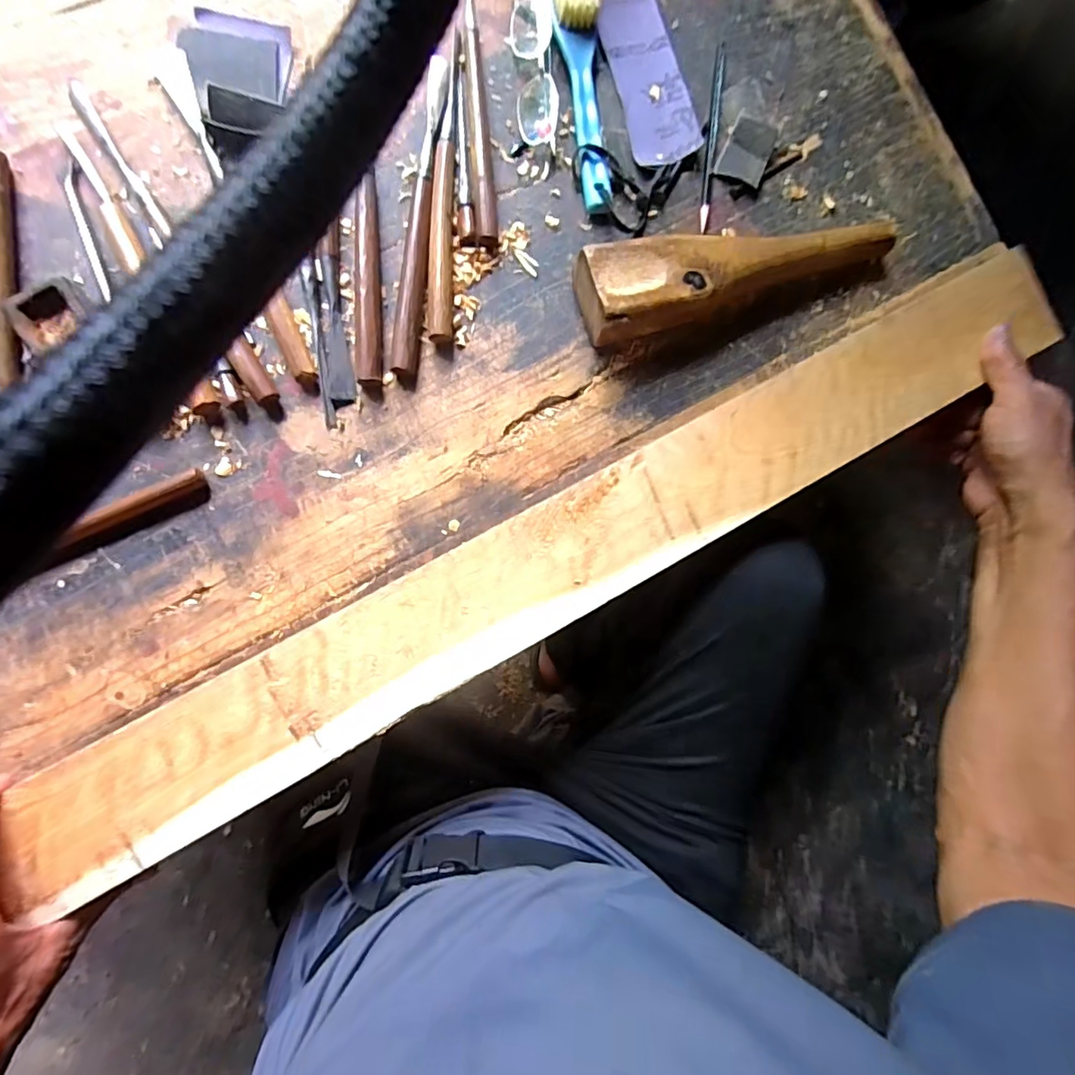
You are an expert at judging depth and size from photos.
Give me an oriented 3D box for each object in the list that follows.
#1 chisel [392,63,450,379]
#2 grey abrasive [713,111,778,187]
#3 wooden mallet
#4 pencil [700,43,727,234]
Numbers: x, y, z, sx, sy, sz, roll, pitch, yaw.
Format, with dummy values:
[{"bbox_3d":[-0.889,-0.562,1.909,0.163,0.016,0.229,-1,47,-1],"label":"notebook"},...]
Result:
[{"bbox_3d":[-0.090,-0.253,0.419,0.019,0.015,0.253,6,87,-8],"label":"chisel"},{"bbox_3d":[0.182,-0.334,0.466,0.040,0.014,0.055,25,84,-7],"label":"grey abrasive"},{"bbox_3d":[0.166,-0.218,0.437,0.270,0.047,0.062,-16,90,-9],"label":"wooden mallet"},{"bbox_3d":[0.151,-0.347,0.463,0.010,0.004,0.169,8,86,-8],"label":"pencil"}]

